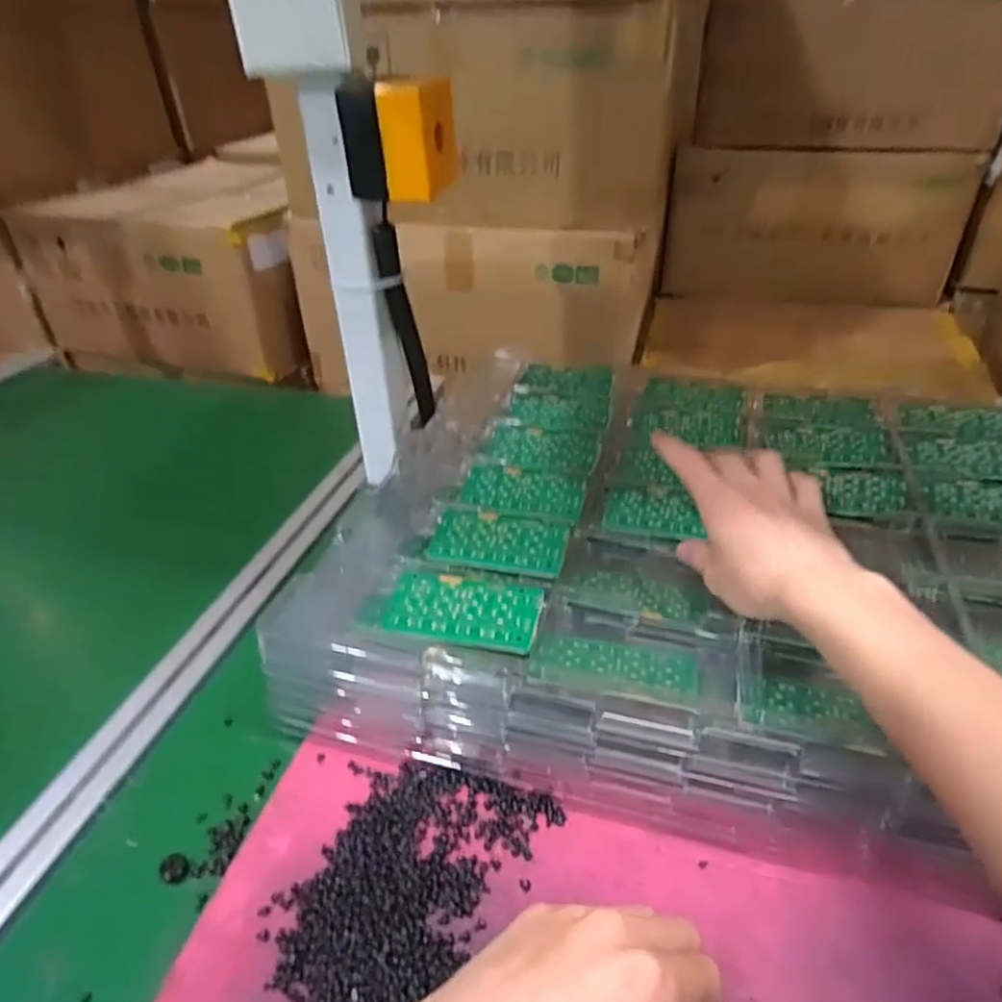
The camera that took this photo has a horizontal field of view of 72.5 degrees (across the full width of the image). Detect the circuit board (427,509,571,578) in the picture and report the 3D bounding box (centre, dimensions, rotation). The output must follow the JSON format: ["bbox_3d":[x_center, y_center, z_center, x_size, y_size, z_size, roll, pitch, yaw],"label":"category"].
[{"bbox_3d":[-0.002,0.029,0.480,0.094,0.010,0.050,9,37,16],"label":"circuit board"}]

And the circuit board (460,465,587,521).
[{"bbox_3d":[0.018,-0.008,0.534,0.094,0.004,0.047,11,49,20],"label":"circuit board"}]

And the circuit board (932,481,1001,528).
[{"bbox_3d":[0.368,0.002,0.502,0.089,0.004,0.053,8,42,18],"label":"circuit board"}]

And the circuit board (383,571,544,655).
[{"bbox_3d":[-0.023,0.067,0.426,0.095,0.009,0.049,9,37,15],"label":"circuit board"}]

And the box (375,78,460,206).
[{"bbox_3d":[-0.060,-0.271,0.512,0.038,0.073,0.064,6,36,12],"label":"box"}]

